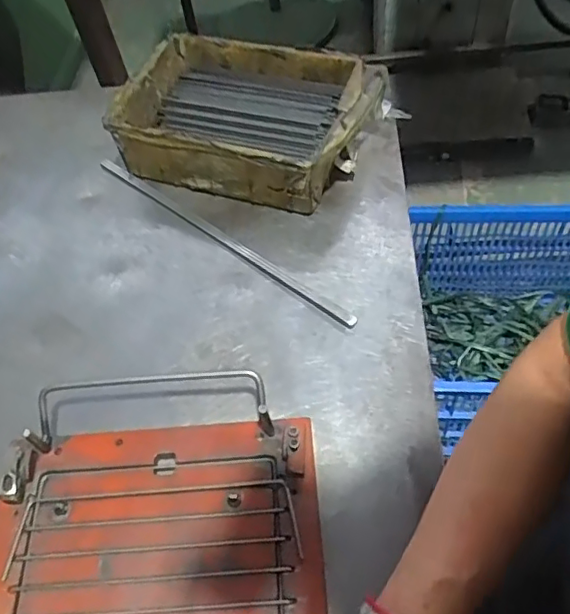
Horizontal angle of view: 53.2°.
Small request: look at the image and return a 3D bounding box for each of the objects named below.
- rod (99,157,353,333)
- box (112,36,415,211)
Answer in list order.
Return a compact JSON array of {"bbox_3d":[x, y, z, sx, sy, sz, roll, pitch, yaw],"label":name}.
[{"bbox_3d":[-0.072,-0.074,0.585,0.351,0.007,0.012,33,65,23],"label":"rod"},{"bbox_3d":[-0.038,-0.208,0.620,0.263,0.068,0.185,15,59,14],"label":"box"}]

